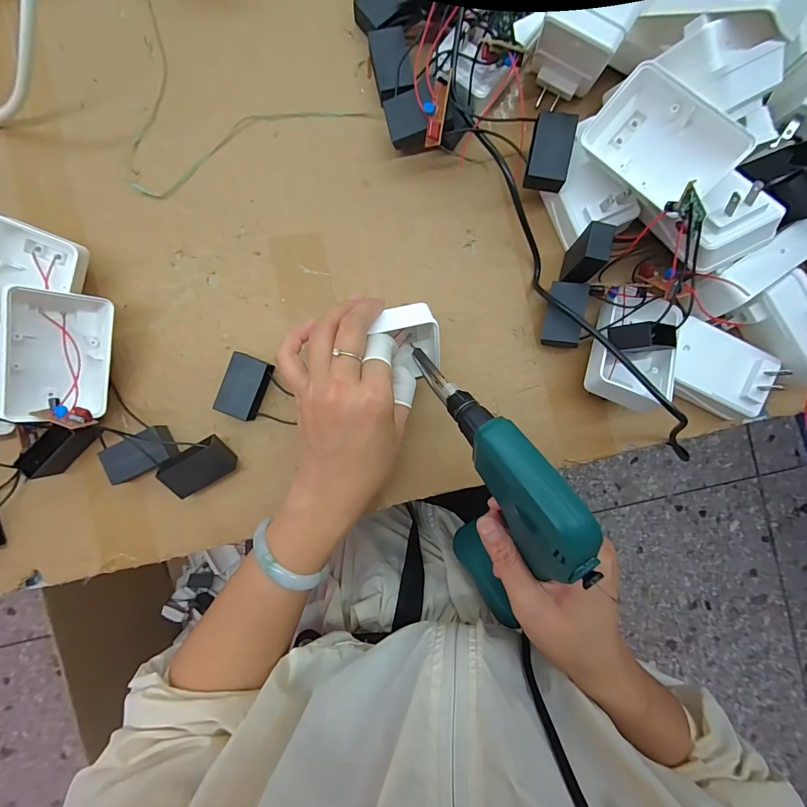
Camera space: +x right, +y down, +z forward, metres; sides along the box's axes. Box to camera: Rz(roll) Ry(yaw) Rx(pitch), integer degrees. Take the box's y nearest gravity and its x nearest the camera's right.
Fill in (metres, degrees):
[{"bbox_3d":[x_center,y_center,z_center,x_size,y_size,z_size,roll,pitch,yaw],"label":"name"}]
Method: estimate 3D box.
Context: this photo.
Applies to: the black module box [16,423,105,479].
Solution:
[{"bbox_3d":[-0.266,0.033,0.292,0.020,0.027,0.049,44,88,-1],"label":"black module box"}]

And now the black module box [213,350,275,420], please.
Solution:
[{"bbox_3d":[-0.125,-0.013,0.302,0.032,0.019,0.048,23,89,-1],"label":"black module box"}]

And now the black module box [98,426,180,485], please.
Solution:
[{"bbox_3d":[-0.206,0.041,0.297,0.049,0.021,0.030,-28,90,-2],"label":"black module box"}]

